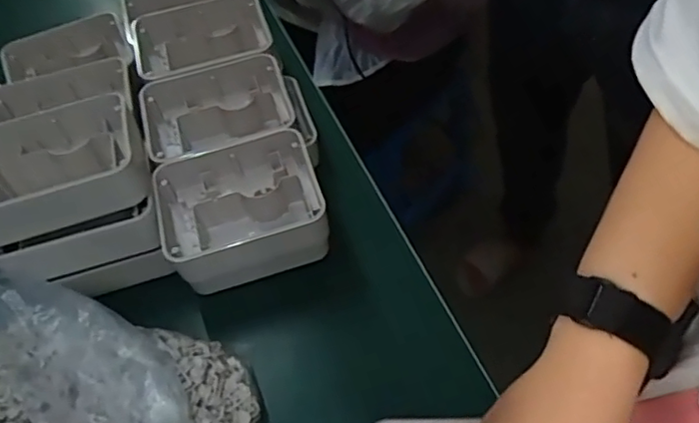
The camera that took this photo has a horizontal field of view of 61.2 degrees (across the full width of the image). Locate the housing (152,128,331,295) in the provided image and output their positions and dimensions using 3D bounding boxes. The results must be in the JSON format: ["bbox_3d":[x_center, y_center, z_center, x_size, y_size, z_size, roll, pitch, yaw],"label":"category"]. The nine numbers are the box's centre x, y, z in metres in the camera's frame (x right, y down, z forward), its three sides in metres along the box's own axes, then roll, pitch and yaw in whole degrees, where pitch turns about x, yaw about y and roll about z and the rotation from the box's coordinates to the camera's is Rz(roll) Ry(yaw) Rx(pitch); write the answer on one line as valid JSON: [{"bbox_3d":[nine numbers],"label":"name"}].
[{"bbox_3d":[-0.087,0.002,0.498,0.127,0.071,0.098,-17,59,-7],"label":"housing"}]

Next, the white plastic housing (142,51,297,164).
[{"bbox_3d":[-0.119,-0.087,0.543,0.133,0.048,0.102,-16,59,-6],"label":"white plastic housing"}]

